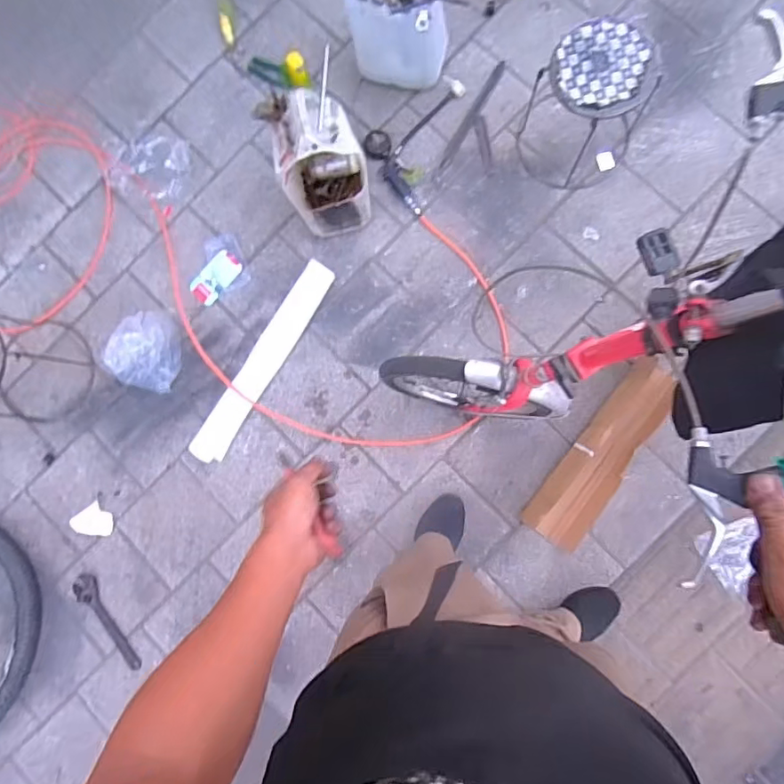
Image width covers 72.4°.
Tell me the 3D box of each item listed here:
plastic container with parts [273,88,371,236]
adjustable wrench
[{"bbox_3d":[-0.174,-0.529,1.299,0.212,0.322,0.203,-12,85,5],"label":"plastic container with parts"},{"bbox_3d":[-0.758,0.616,1.425,0.063,0.026,0.283,-33,84,3],"label":"adjustable wrench"}]

